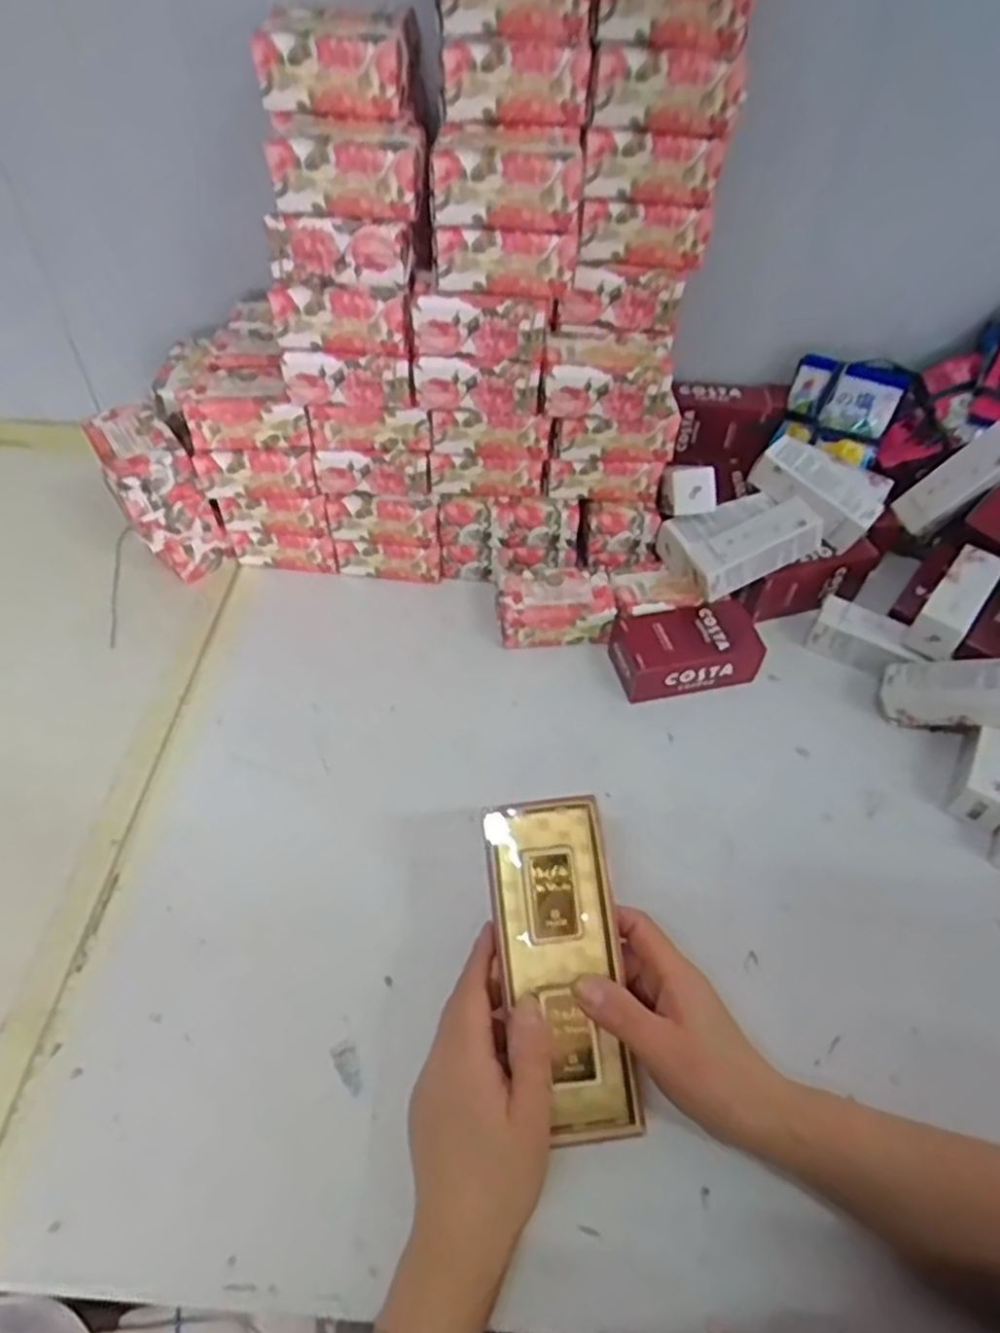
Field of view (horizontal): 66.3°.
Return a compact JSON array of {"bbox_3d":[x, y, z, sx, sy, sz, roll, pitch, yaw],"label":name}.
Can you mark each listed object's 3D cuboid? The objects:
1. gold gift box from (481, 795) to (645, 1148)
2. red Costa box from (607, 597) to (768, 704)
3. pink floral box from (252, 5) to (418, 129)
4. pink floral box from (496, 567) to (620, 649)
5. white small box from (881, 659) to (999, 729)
[{"bbox_3d":[0.035,0.155,0.406,0.064,0.028,0.165,-10,76,-11],"label":"gold gift box"},{"bbox_3d":[0.144,-0.013,0.604,0.105,0.049,0.062,-10,51,-11],"label":"red Costa box"},{"bbox_3d":[-0.104,-0.402,0.507,0.101,0.043,0.102,-2,50,-4],"label":"pink floral box"},{"bbox_3d":[0.044,-0.048,0.629,0.091,0.042,0.053,-3,50,-5],"label":"pink floral box"},{"bbox_3d":[0.337,0.018,0.558,0.104,0.042,0.042,-1,41,39],"label":"white small box"}]

